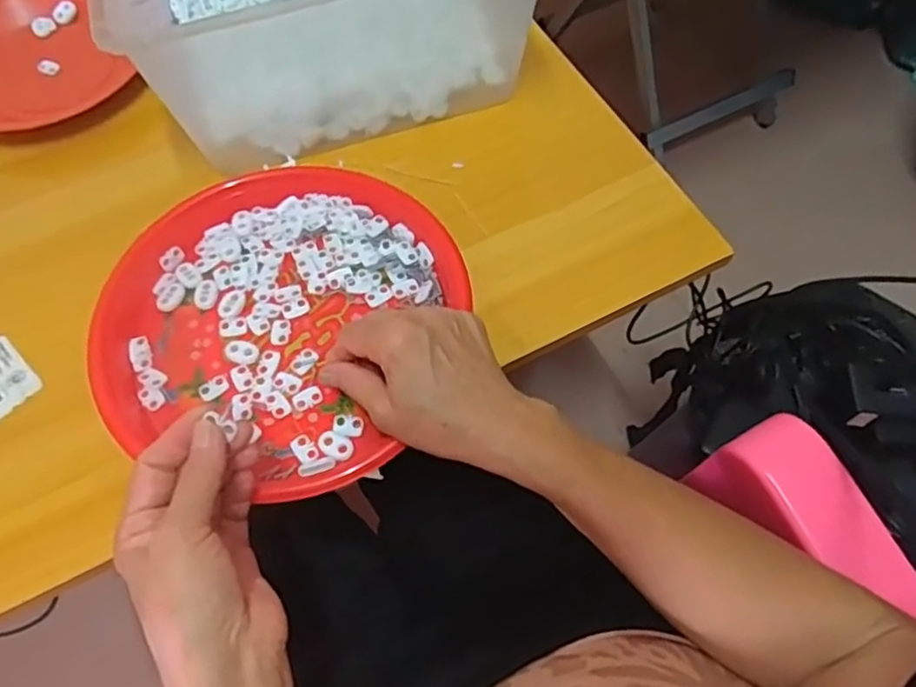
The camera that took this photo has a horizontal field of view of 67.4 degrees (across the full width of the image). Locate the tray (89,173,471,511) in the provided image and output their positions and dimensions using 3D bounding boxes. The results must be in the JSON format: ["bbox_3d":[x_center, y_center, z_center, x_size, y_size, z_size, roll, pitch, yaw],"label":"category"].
[{"bbox_3d":[-0.123,-0.026,0.458,0.228,0.026,0.226,-1,63,2],"label":"tray"}]

